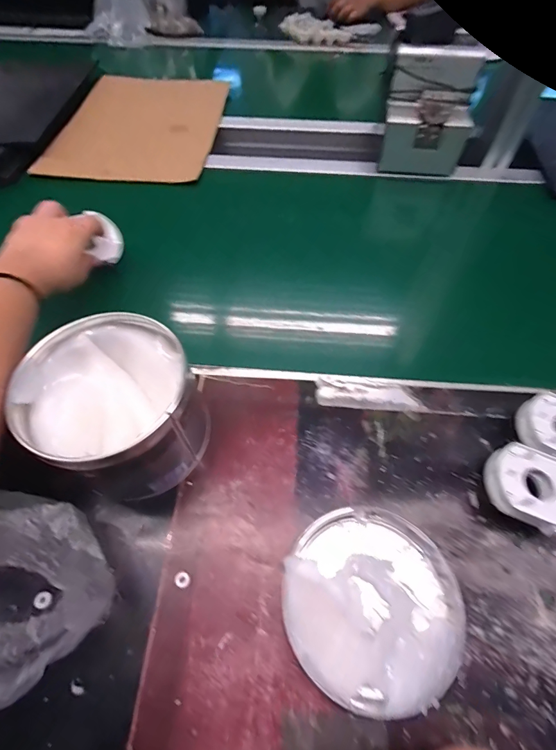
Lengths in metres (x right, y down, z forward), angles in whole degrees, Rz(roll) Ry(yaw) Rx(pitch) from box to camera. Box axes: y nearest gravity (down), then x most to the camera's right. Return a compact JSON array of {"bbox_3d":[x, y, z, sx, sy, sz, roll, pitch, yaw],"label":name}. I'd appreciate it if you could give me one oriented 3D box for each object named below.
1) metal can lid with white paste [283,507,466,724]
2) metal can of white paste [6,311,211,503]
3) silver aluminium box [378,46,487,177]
[{"bbox_3d":[0.070,0.166,0.274,0.127,0.024,0.126,0,59,1],"label":"metal can lid with white paste"},{"bbox_3d":[-0.132,0.026,0.310,0.125,0.112,0.127,0,59,1],"label":"metal can of white paste"},{"bbox_3d":[0.231,-0.398,0.568,0.123,0.148,0.101,10,58,6],"label":"silver aluminium box"}]

